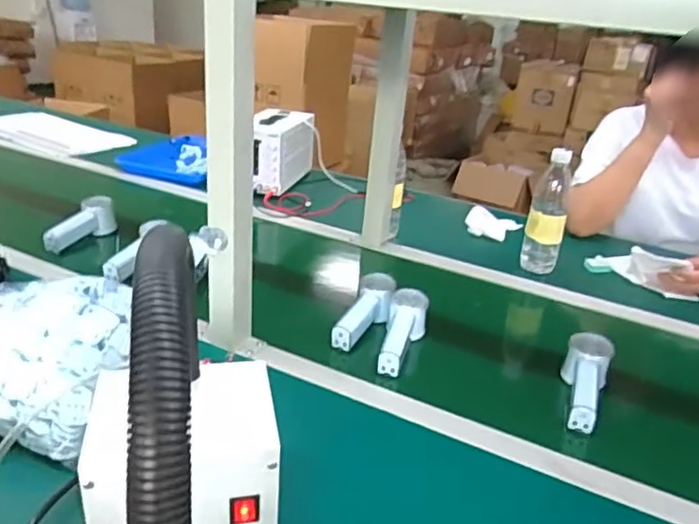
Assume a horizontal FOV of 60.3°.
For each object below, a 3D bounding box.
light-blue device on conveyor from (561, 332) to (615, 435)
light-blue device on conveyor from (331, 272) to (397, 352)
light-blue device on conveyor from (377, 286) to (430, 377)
[{"bbox_3d":[0.292,0.147,0.757,0.057,0.059,0.138,17,27,24],"label":"light-blue device on conveyor"},{"bbox_3d":[0.023,0.076,0.877,0.052,0.048,0.159,15,38,21],"label":"light-blue device on conveyor"},{"bbox_3d":[0.070,0.104,0.834,0.056,0.054,0.143,11,38,13],"label":"light-blue device on conveyor"}]

